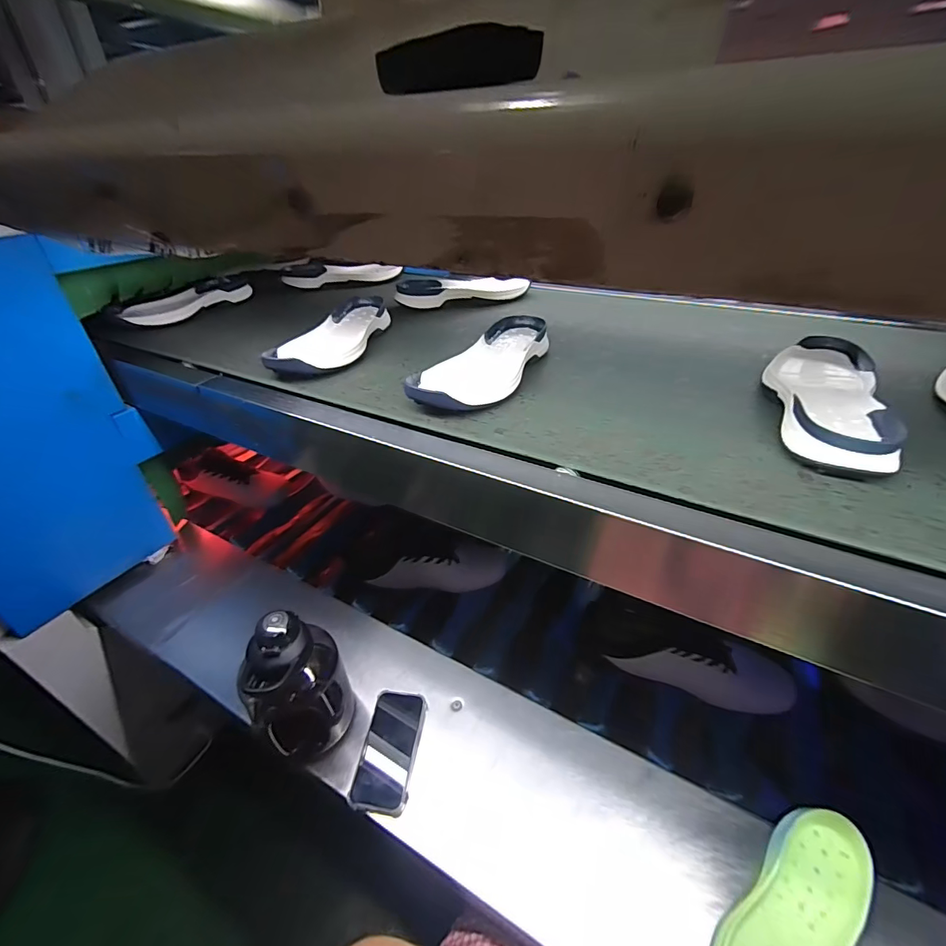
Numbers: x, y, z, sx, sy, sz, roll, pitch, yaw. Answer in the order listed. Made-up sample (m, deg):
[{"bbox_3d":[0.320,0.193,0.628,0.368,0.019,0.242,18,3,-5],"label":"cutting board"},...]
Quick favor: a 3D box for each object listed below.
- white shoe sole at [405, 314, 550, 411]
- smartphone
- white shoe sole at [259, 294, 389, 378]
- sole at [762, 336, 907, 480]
[{"bbox_3d":[0.023,-0.179,0.680,0.144,0.041,0.327,12,38,17],"label":"white shoe sole"},{"bbox_3d":[-0.119,0.394,0.634,0.078,0.013,0.155,-1,35,11],"label":"smartphone"},{"bbox_3d":[-0.234,-0.247,0.780,0.132,0.043,0.315,6,36,9],"label":"white shoe sole"},{"bbox_3d":[0.442,-0.102,0.555,0.121,0.043,0.310,19,40,25],"label":"sole"}]

